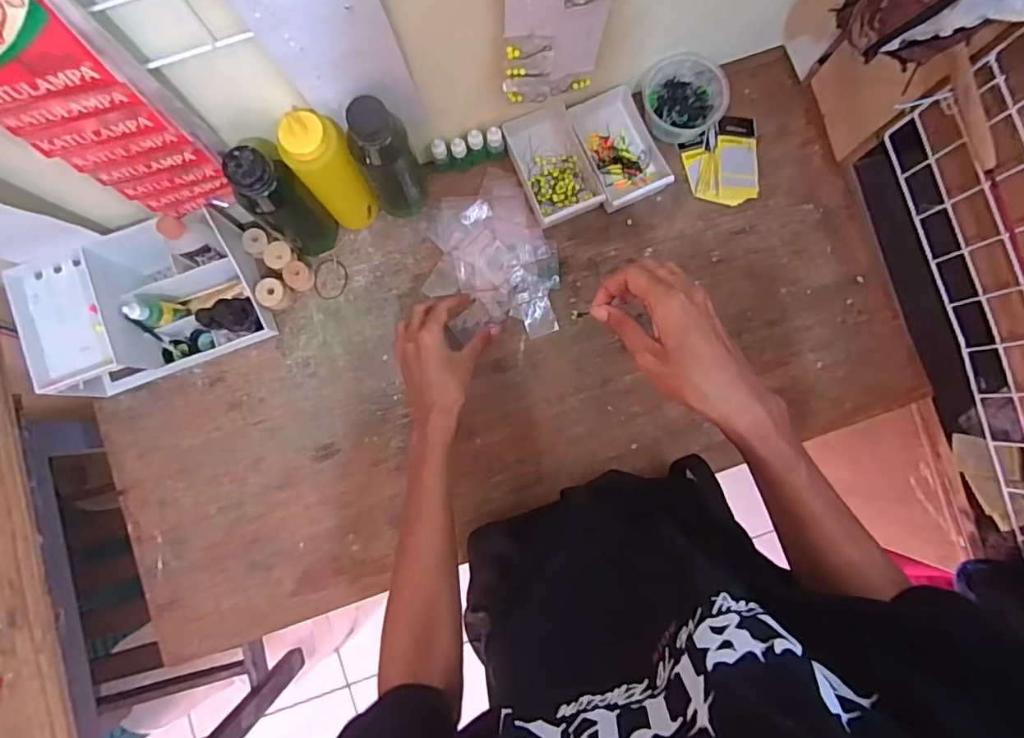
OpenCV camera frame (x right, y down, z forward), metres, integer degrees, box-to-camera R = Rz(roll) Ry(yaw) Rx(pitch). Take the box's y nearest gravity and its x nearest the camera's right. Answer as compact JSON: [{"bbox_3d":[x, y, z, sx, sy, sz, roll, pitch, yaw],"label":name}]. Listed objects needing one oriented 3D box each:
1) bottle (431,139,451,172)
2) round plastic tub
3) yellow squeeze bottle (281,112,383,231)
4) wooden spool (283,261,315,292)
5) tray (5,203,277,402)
[{"bbox_3d":[-0.089,-0.266,0.676,0.018,0.055,0.022,-17,85,-2],"label":"bottle"},{"bbox_3d":[0.215,-0.337,0.673,0.091,0.043,0.090,0,84,0],"label":"round plastic tub"},{"bbox_3d":[-0.195,-0.212,0.599,0.059,0.192,0.046,-32,85,-3],"label":"yellow squeeze bottle"},{"bbox_3d":[-0.263,-0.113,0.673,0.033,0.024,0.033,0,84,0],"label":"wooden spool"},{"bbox_3d":[-0.422,-0.080,0.625,0.231,0.121,0.154,-20,85,-2],"label":"tray"}]

